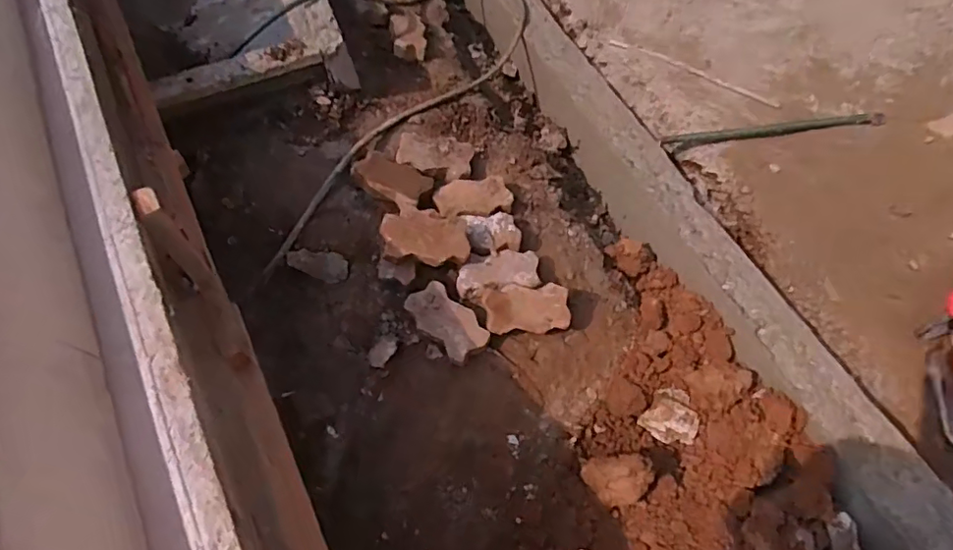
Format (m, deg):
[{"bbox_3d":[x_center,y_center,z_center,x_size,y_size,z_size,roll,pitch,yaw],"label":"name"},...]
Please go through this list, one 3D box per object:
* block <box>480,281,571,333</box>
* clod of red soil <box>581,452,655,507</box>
[{"bbox_3d":[0.123,0.081,1.389,0.212,0.057,0.118,-4,62,0],"label":"block"},{"bbox_3d":[0.319,0.462,1.253,0.148,0.075,0.105,-8,62,-2],"label":"clod of red soil"}]

